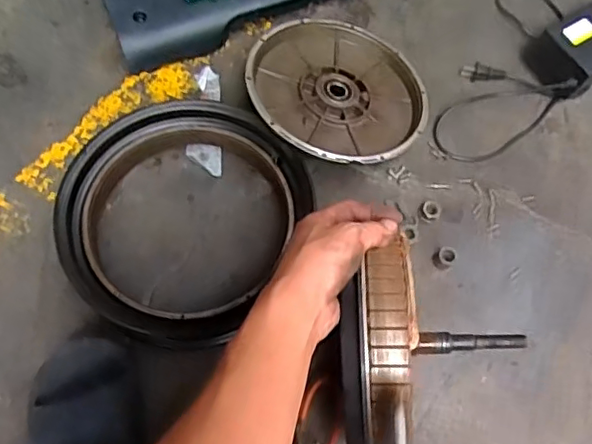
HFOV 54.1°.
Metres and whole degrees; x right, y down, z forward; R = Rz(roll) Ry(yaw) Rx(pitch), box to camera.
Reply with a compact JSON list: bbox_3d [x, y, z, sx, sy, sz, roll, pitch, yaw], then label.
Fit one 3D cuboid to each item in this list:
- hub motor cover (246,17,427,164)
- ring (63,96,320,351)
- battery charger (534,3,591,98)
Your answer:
[{"bbox_3d":[0.050,-0.159,0.699,0.212,0.031,0.208,22,62,-5],"label":"hub motor cover"},{"bbox_3d":[-0.123,-0.011,0.641,0.245,0.066,0.269,1,69,-3],"label":"ring"},{"bbox_3d":[0.399,-0.237,0.774,0.169,0.072,0.086,-32,74,-15],"label":"battery charger"}]

